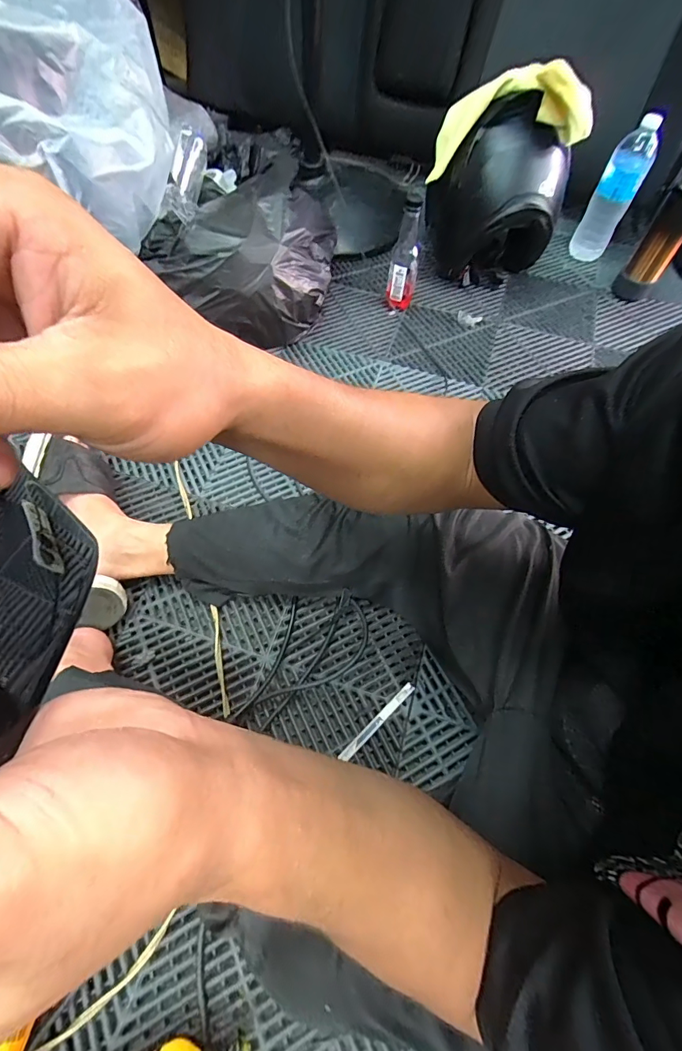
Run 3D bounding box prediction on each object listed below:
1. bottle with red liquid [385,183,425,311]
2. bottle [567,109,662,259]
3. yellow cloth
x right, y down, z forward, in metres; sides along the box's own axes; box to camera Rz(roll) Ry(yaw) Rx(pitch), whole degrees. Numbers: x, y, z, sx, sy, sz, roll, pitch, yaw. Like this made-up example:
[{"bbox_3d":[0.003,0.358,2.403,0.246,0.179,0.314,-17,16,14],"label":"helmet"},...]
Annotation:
[{"bbox_3d":[0.122,-0.516,0.821,0.054,0.213,0.057,12,61,5],"label":"bottle with red liquid"},{"bbox_3d":[0.580,-0.703,0.921,0.079,0.238,0.063,24,65,11],"label":"bottle"},{"bbox_3d":[0.285,-0.703,0.749,0.261,0.114,0.054,5,61,26],"label":"yellow cloth"}]

